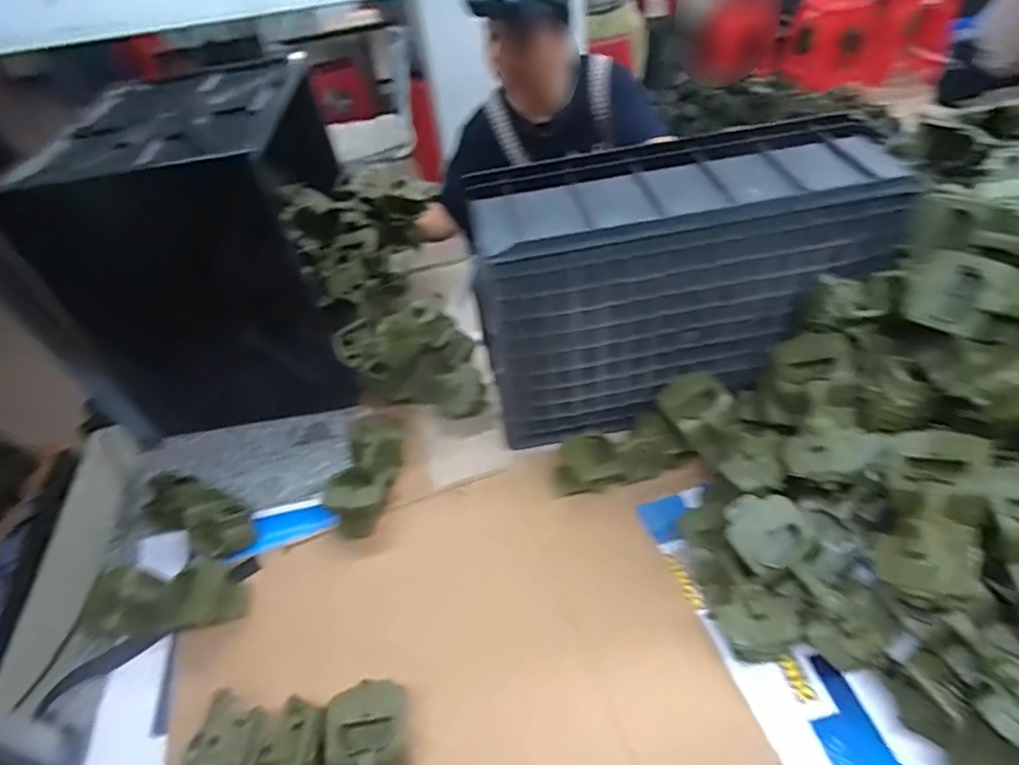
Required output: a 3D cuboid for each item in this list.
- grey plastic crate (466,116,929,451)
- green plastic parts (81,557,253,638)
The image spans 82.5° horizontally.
[{"bbox_3d":[0.211,-0.124,0.784,0.487,0.320,0.178,-10,43,-3],"label":"grey plastic crate"},{"bbox_3d":[-0.421,0.267,0.716,0.186,0.057,0.076,-6,43,1],"label":"green plastic parts"}]

